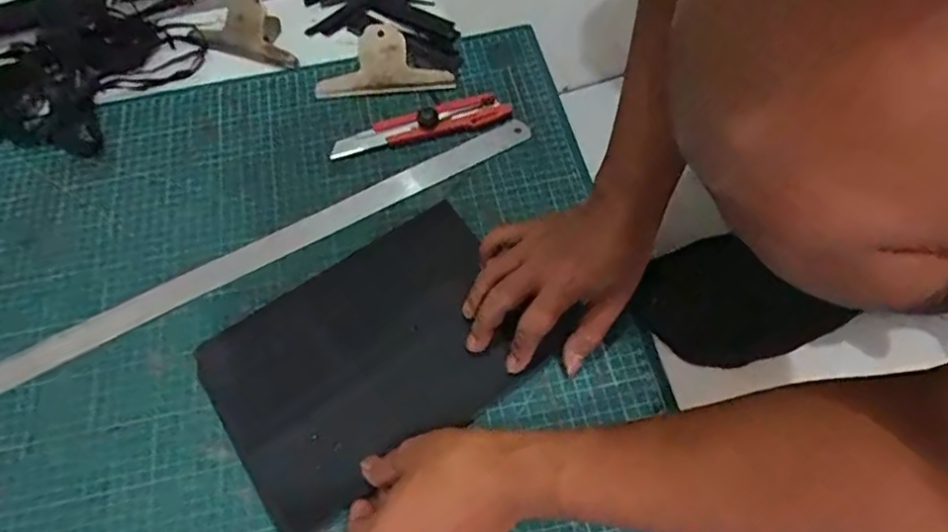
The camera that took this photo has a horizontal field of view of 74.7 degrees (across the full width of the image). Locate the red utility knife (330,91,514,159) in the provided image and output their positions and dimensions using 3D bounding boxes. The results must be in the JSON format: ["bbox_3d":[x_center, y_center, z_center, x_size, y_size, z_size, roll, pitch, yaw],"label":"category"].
[{"bbox_3d":[-0.053,-0.139,0.607,0.176,0.014,0.037,-17,61,-7],"label":"red utility knife"}]

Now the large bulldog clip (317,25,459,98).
[{"bbox_3d":[-0.095,-0.212,0.636,0.138,0.038,0.062,-7,60,-1],"label":"large bulldog clip"}]

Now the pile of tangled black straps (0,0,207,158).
[{"bbox_3d":[-0.419,-0.229,0.673,0.196,0.038,0.299,28,65,17],"label":"pile of tangled black straps"}]

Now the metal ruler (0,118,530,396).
[{"bbox_3d":[-0.178,-0.019,0.556,0.517,0.006,0.032,-28,69,-12],"label":"metal ruler"}]

